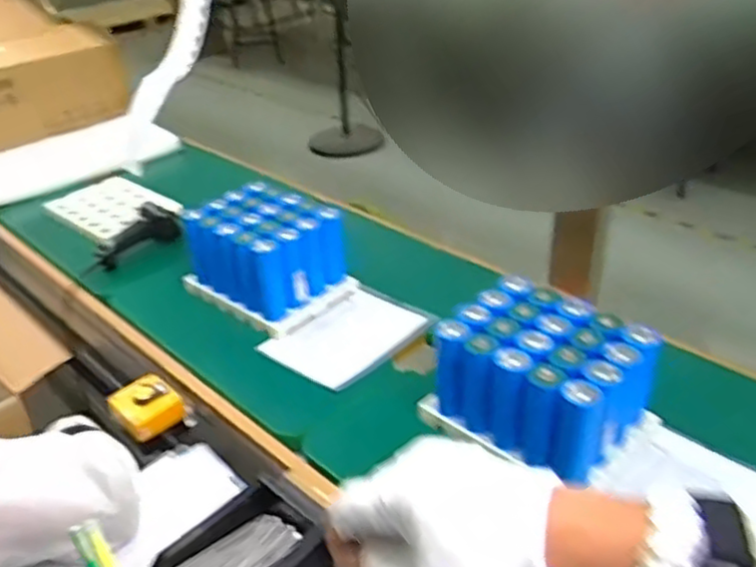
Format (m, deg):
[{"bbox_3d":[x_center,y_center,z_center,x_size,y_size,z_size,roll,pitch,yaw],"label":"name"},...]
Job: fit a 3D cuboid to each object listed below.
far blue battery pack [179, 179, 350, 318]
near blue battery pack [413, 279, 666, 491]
[{"bbox_3d":[-0.183,-0.058,1.144,0.200,0.120,0.165,20,39,31],"label":"far blue battery pack"},{"bbox_3d":[0.199,0.117,0.849,0.179,0.137,0.221,-27,40,-33],"label":"near blue battery pack"}]

